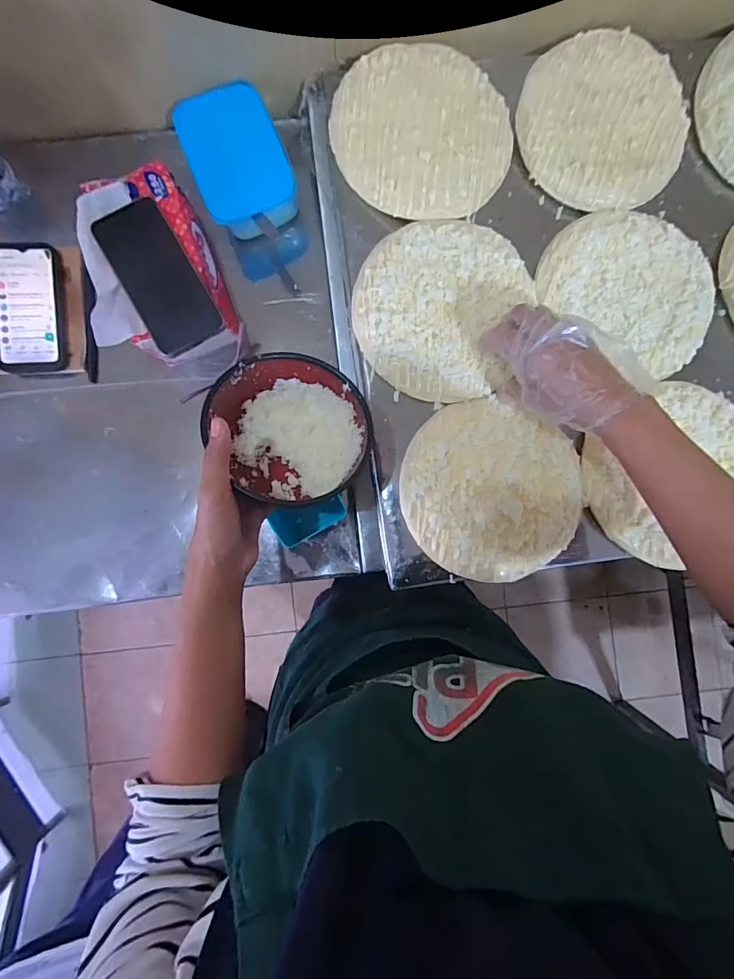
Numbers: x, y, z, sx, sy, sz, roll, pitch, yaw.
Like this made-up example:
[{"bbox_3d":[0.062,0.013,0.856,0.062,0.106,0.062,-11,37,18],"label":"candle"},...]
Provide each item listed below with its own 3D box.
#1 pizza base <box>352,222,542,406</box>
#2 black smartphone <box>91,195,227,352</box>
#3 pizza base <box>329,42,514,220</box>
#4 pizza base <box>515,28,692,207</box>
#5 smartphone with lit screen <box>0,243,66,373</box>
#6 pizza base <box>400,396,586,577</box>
[{"bbox_3d":[0.076,-0.203,0.483,0.173,0.017,0.193,24,87,0],"label":"pizza base"},{"bbox_3d":[-0.230,-0.236,0.486,0.074,0.004,0.169,-29,89,-2],"label":"black smartphone"},{"bbox_3d":[0.062,-0.395,0.491,0.194,0.020,0.184,-6,88,-2],"label":"pizza base"},{"bbox_3d":[0.273,-0.425,0.512,0.190,0.018,0.192,0,88,-1],"label":"pizza base"},{"bbox_3d":[-0.419,-0.224,0.545,0.076,0.009,0.153,-3,90,-13],"label":"smartphone with lit screen"},{"bbox_3d":[0.136,0.003,0.478,0.197,0.022,0.182,0,88,-1],"label":"pizza base"}]

